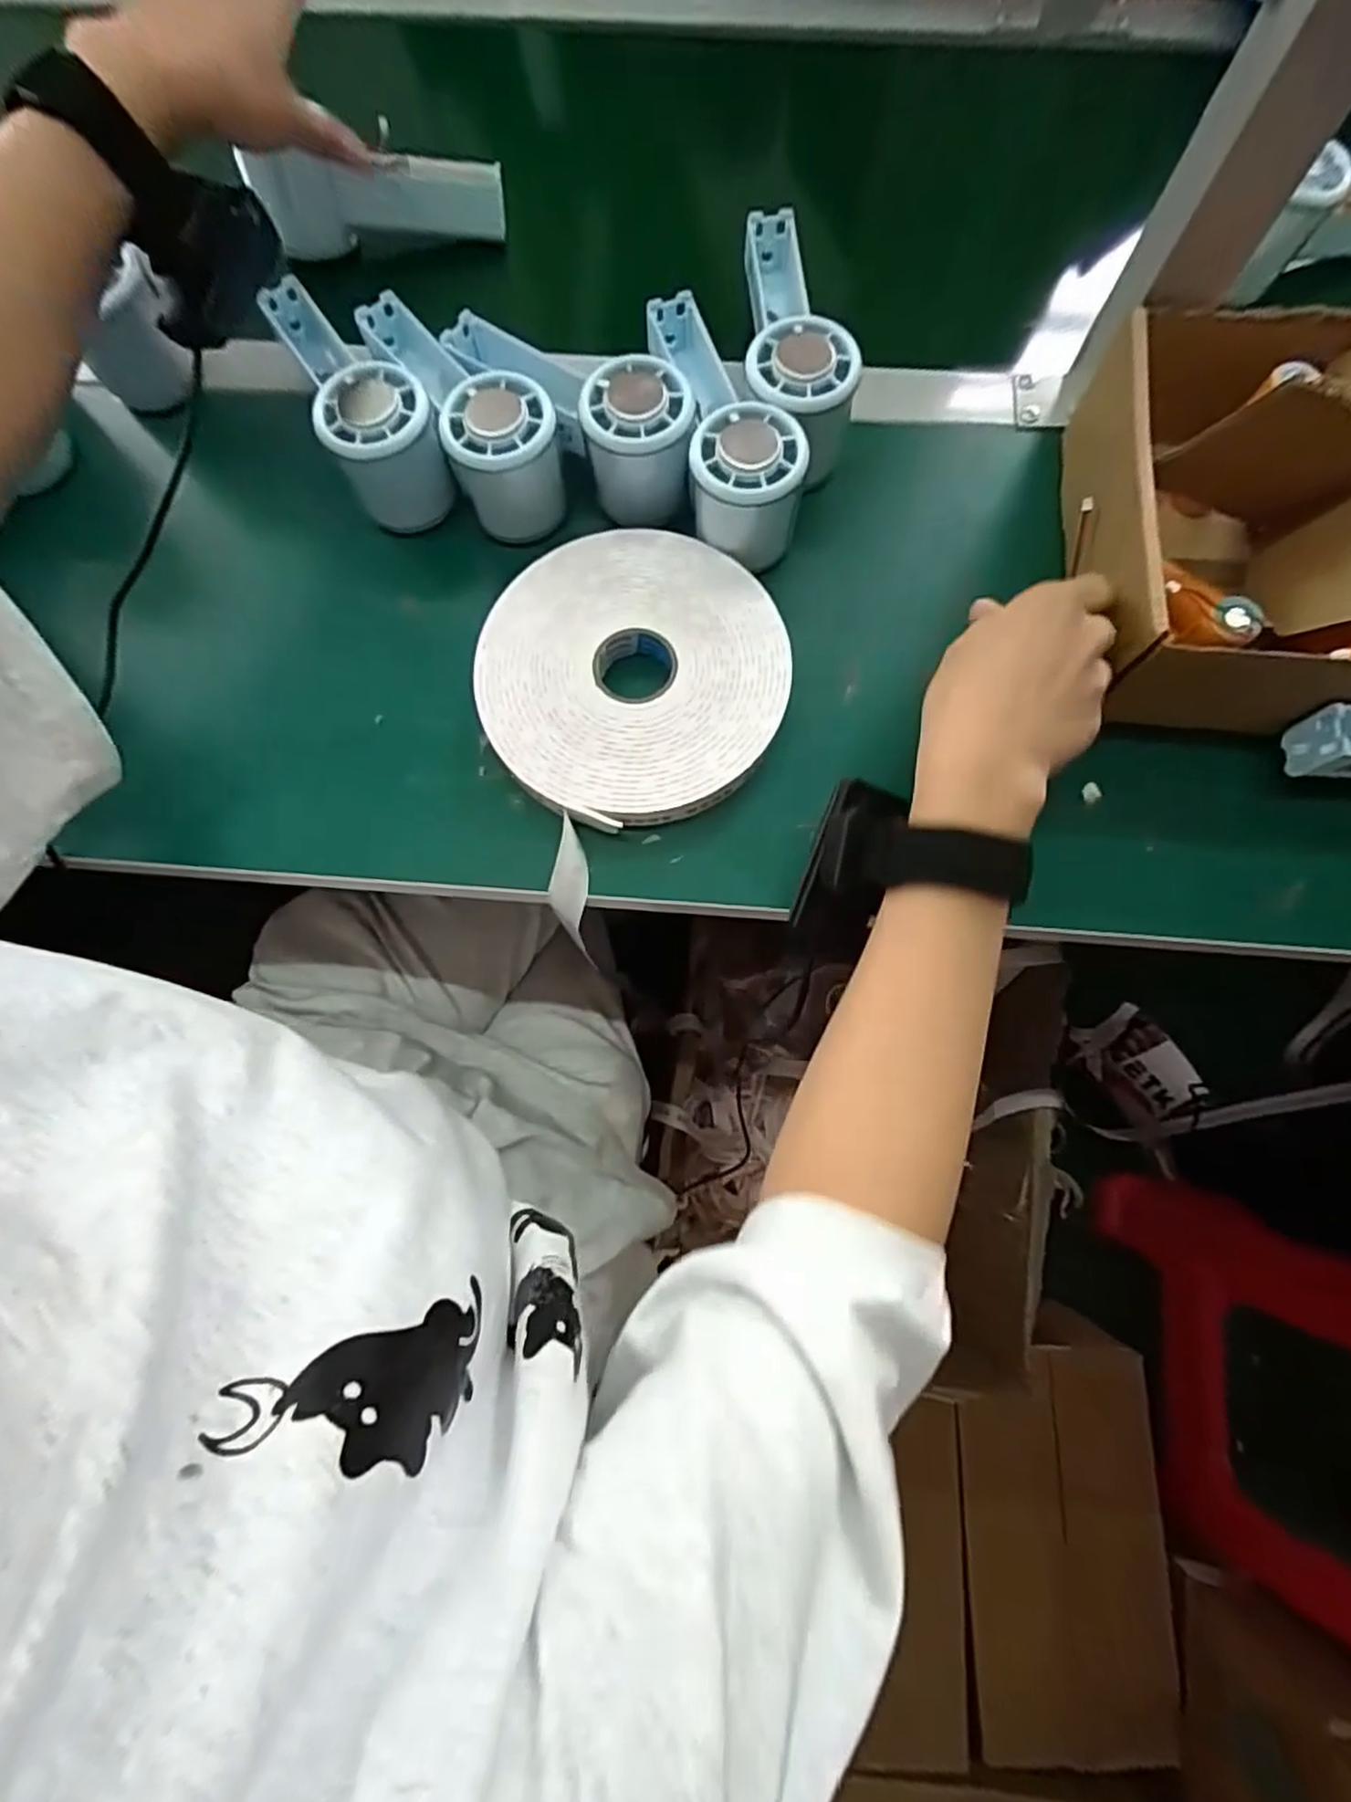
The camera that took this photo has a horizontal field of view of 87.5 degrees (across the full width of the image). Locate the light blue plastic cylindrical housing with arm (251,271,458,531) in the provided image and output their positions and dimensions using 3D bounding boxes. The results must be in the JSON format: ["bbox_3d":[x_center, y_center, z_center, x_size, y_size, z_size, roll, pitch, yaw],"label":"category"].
[{"bbox_3d":[-0.182,-0.284,0.390,0.053,0.057,0.153,-32,79,-6],"label":"light blue plastic cylindrical housing with arm"}]

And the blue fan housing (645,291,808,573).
[{"bbox_3d":[0.025,-0.251,0.383,0.060,0.072,0.155,-11,64,-2],"label":"blue fan housing"}]

